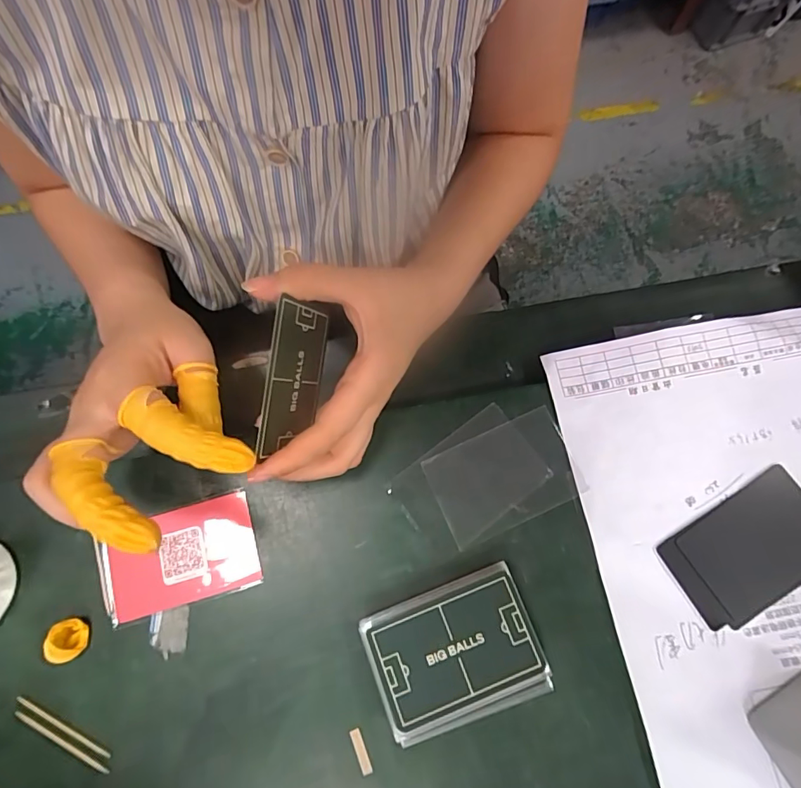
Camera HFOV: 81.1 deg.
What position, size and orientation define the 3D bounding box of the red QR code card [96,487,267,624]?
[{"bbox_3d":[-0.133,0.097,0.277,0.091,0.007,0.056,-16,77,-4],"label":"red QR code card"}]

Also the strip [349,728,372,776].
[{"bbox_3d":[-0.022,0.195,0.254,0.006,0.004,0.023,-21,76,-4],"label":"strip"}]

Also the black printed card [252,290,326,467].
[{"bbox_3d":[-0.055,-0.008,0.250,0.004,0.050,0.076,8,89,20],"label":"black printed card"}]

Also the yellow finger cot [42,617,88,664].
[{"bbox_3d":[-0.188,0.138,0.262,0.015,0.015,0.021,-19,76,-4],"label":"yellow finger cot"}]

